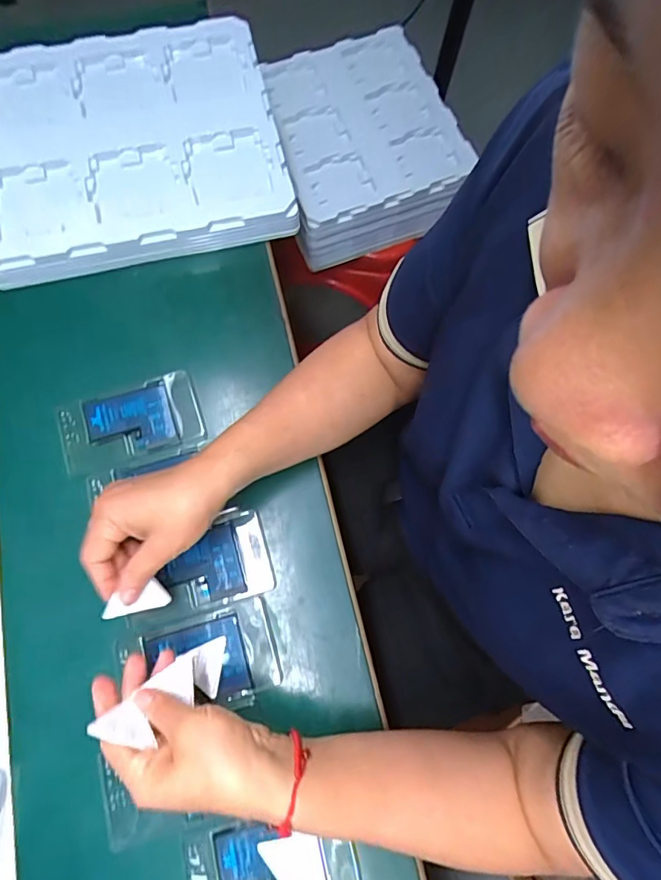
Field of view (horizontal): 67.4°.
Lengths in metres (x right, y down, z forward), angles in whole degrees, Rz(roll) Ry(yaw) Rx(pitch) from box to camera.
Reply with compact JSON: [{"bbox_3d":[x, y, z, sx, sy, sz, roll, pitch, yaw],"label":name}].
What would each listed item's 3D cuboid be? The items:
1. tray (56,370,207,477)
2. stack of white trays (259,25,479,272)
[{"bbox_3d":[-0.190,-0.014,0.470,0.128,0.005,0.076,-20,76,-6],"label":"tray"},{"bbox_3d":[0.043,-0.489,0.813,0.276,0.103,0.321,-19,76,-6],"label":"stack of white trays"}]

